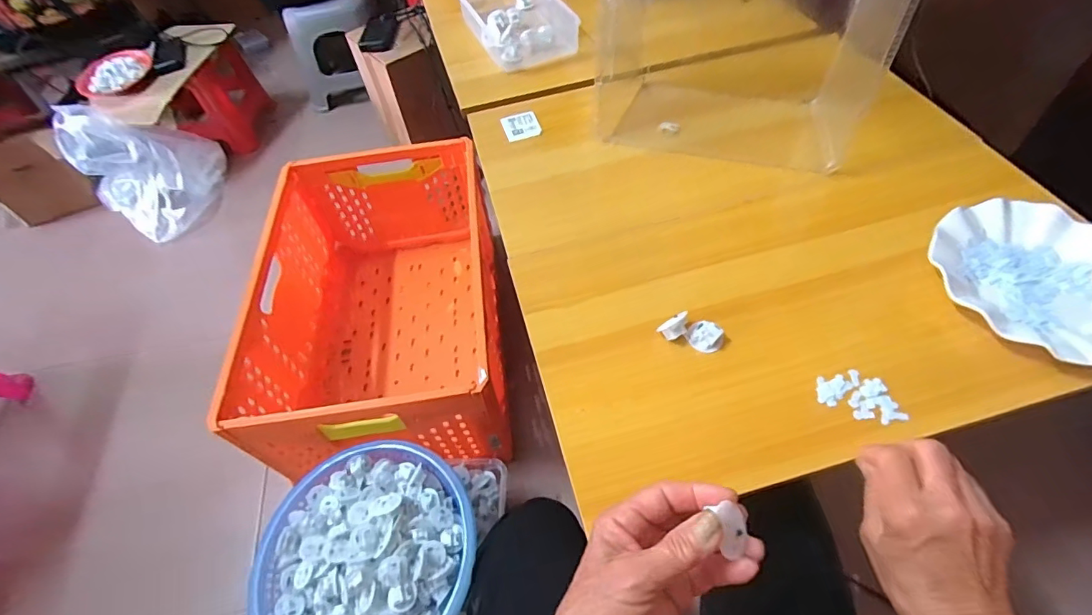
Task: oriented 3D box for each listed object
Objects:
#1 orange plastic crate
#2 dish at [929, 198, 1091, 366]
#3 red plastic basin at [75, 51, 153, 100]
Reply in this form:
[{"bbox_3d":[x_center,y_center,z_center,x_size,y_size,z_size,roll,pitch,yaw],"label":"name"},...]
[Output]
[{"bbox_3d":[-0.302,-0.006,0.973,0.390,0.295,0.613,-8,54,0],"label":"orange plastic crate"},{"bbox_3d":[0.468,-0.026,0.466,0.181,0.026,0.184,-2,54,3],"label":"dish"},{"bbox_3d":[-1.161,-0.630,1.321,0.155,0.038,0.192,27,61,22],"label":"red plastic basin"}]

